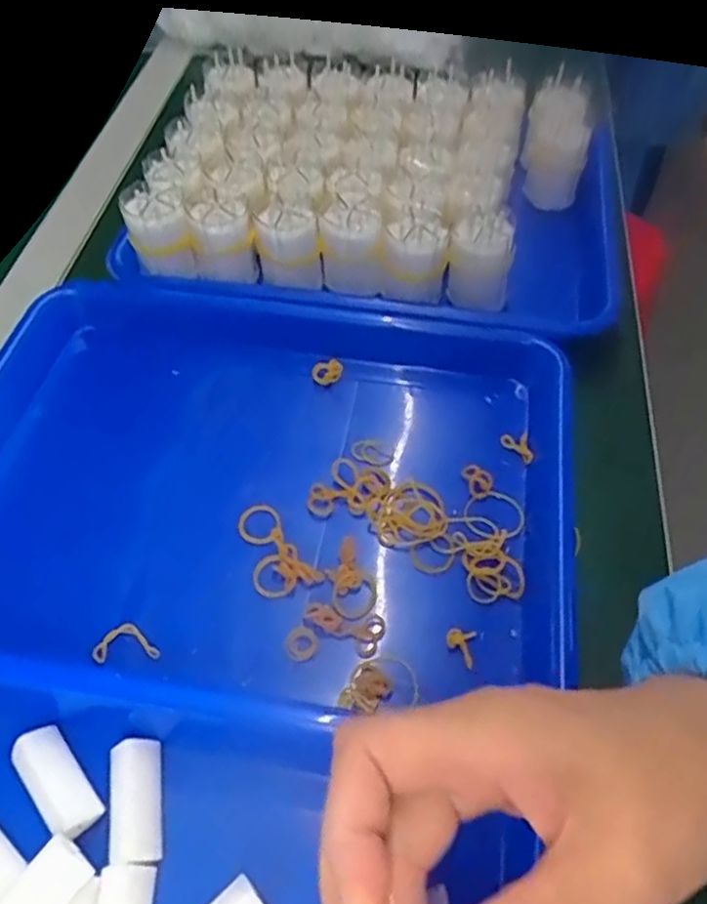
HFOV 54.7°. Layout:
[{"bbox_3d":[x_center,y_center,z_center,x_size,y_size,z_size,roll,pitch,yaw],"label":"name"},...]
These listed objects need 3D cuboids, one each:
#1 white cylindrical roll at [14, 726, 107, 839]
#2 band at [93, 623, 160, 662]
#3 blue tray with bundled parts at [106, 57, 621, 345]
[{"bbox_3d":[-0.124,0.137,0.283,0.020,0.015,0.047,-35,61,-22],"label":"white cylindrical roll"},{"bbox_3d":[-0.107,0.089,0.322,0.029,0.004,0.017,-5,55,-4],"label":"band"},{"bbox_3d":[0.015,-0.182,0.477,0.321,0.072,0.219,5,55,4],"label":"blue tray with bundled parts"}]

